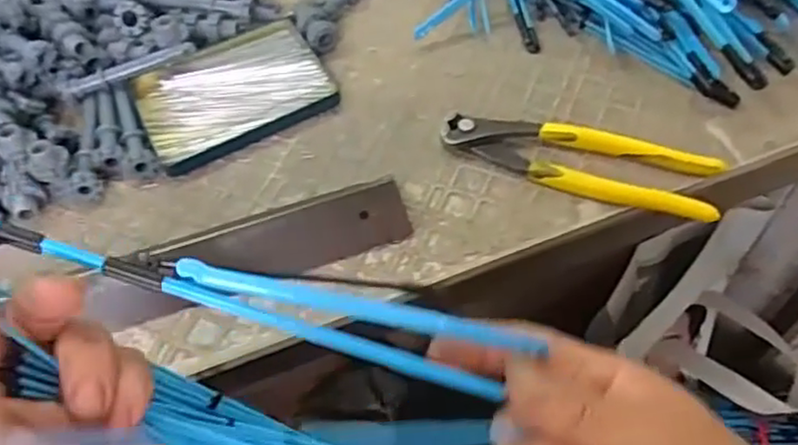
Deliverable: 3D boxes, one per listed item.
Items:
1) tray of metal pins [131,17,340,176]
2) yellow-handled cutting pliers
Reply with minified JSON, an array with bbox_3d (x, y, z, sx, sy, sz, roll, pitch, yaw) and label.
[{"bbox_3d":[-0.118,-0.093,0.474,0.126,0.014,0.098,-26,59,-12],"label":"tray of metal pins"},{"bbox_3d":[0.108,-0.036,0.409,0.164,0.016,0.045,14,59,13],"label":"yellow-handled cutting pliers"}]

